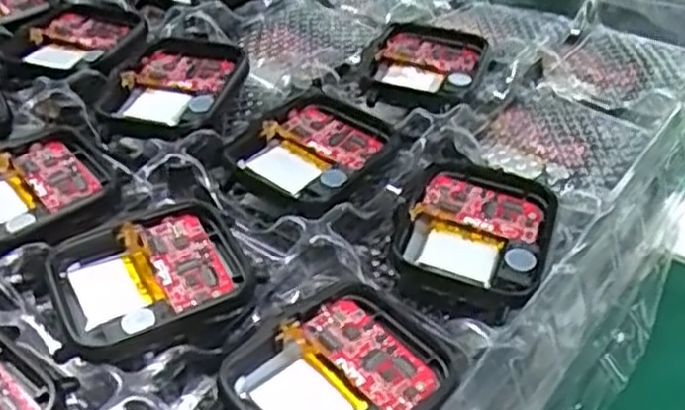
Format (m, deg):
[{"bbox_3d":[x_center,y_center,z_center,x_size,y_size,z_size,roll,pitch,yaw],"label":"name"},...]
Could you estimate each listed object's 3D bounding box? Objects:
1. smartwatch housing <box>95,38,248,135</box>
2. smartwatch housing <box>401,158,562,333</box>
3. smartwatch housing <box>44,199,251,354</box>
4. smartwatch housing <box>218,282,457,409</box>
[{"bbox_3d":[-0.052,-0.037,0.235,0.038,0.006,0.044,13,41,13],"label":"smartwatch housing"},{"bbox_3d":[0.034,0.008,0.193,0.036,0.006,0.050,15,41,15],"label":"smartwatch housing"},{"bbox_3d":[-0.045,0.017,0.181,0.044,0.007,0.037,-18,44,-23],"label":"smartwatch housing"},{"bbox_3d":[0.001,0.036,0.158,0.046,0.006,0.038,-27,47,-30],"label":"smartwatch housing"}]

